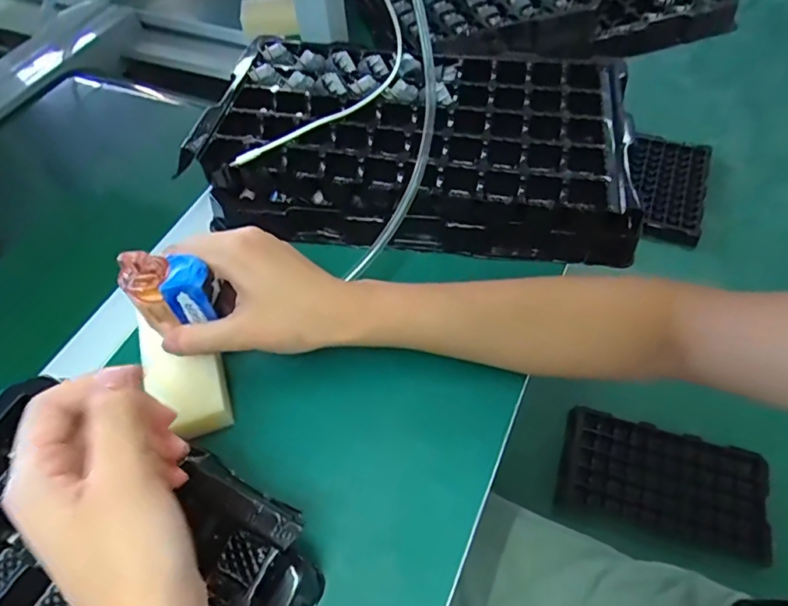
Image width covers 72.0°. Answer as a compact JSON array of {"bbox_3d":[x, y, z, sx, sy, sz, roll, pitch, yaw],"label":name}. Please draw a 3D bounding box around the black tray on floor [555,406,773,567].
[{"bbox_3d":[0.515,0.339,1.047,0.364,0.056,0.190,13,57,14],"label":"black tray on floor"}]

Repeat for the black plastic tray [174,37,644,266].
[{"bbox_3d":[0.035,-0.146,0.492,0.384,0.081,0.202,7,55,10],"label":"black plastic tray"}]

